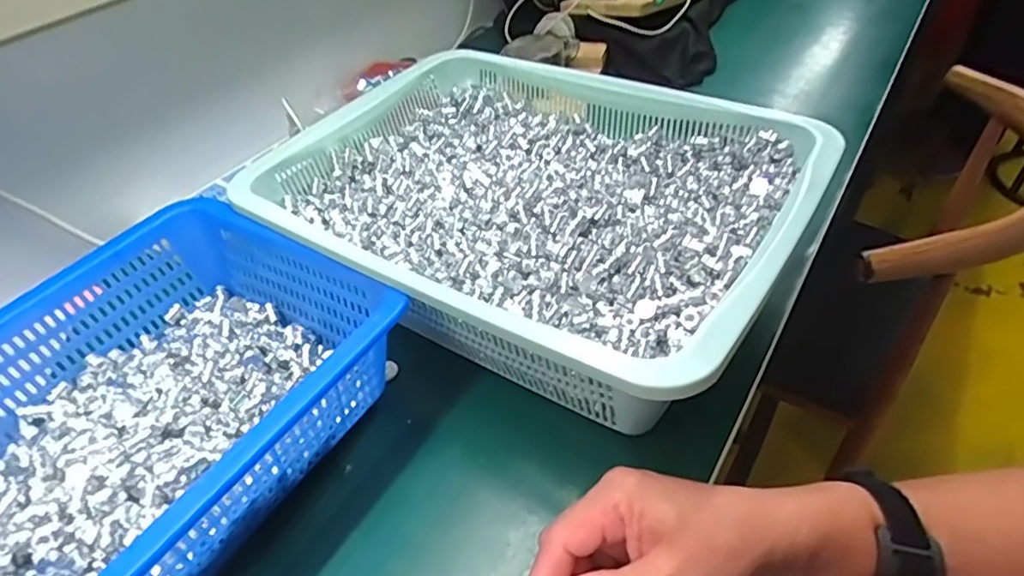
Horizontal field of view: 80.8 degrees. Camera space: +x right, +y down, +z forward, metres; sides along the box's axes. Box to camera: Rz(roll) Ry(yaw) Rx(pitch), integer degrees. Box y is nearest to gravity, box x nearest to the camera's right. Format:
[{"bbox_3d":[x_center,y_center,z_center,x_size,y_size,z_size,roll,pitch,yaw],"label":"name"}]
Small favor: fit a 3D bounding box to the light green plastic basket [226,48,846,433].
[{"bbox_3d":[0.013,-0.072,0.521,0.419,0.092,0.321,23,51,29],"label":"light green plastic basket"}]

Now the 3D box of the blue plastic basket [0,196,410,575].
[{"bbox_3d":[-0.262,0.092,0.398,0.265,0.087,0.333,22,50,28],"label":"blue plastic basket"}]

